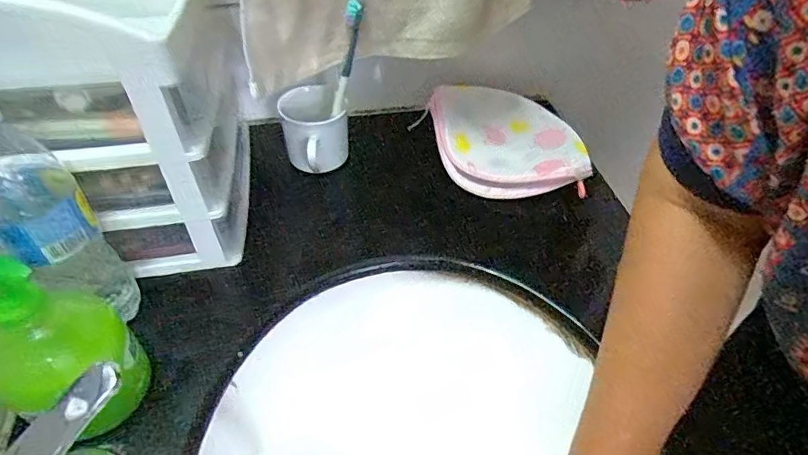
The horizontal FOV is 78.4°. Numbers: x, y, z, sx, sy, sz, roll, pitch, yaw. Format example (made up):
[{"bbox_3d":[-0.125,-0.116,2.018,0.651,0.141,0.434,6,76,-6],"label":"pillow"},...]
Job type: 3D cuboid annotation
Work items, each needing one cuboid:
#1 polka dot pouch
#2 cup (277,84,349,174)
[{"bbox_3d":[0.118,-0.108,0.590,0.175,0.042,0.181,-8,48,-10],"label":"polka dot pouch"},{"bbox_3d":[-0.103,-0.117,0.568,0.071,0.080,0.077,-15,50,-16],"label":"cup"}]

